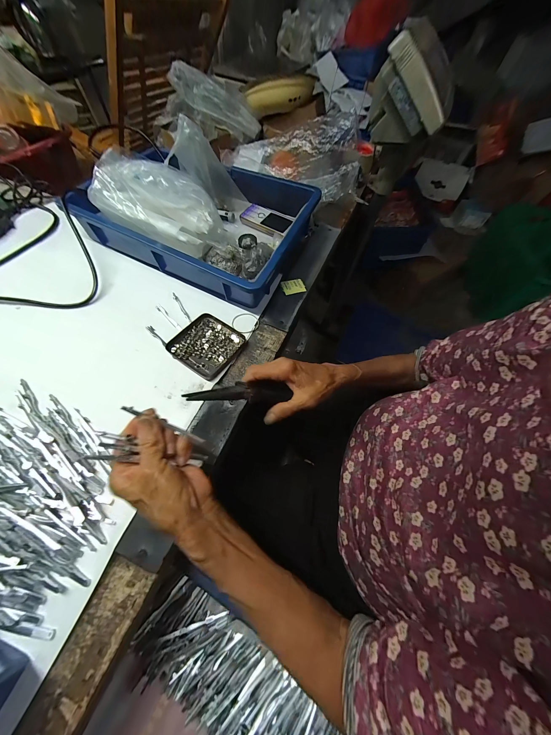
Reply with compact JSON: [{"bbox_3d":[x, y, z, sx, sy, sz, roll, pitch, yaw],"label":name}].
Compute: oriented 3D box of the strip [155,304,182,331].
[{"bbox_3d":[-0.183,-0.087,0.407,0.077,0.004,0.010,42,67,17],"label":"strip"}]

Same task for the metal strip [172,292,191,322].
[{"bbox_3d":[-0.168,-0.108,0.423,0.008,0.006,0.076,-26,66,-17],"label":"metal strip"}]

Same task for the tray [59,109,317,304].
[{"bbox_3d":[-0.144,-0.319,0.465,0.414,0.138,0.298,26,63,10],"label":"tray"}]

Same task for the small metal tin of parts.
[{"bbox_3d":[-0.115,-0.039,0.391,0.100,0.009,0.099,30,64,12],"label":"small metal tin of parts"}]

